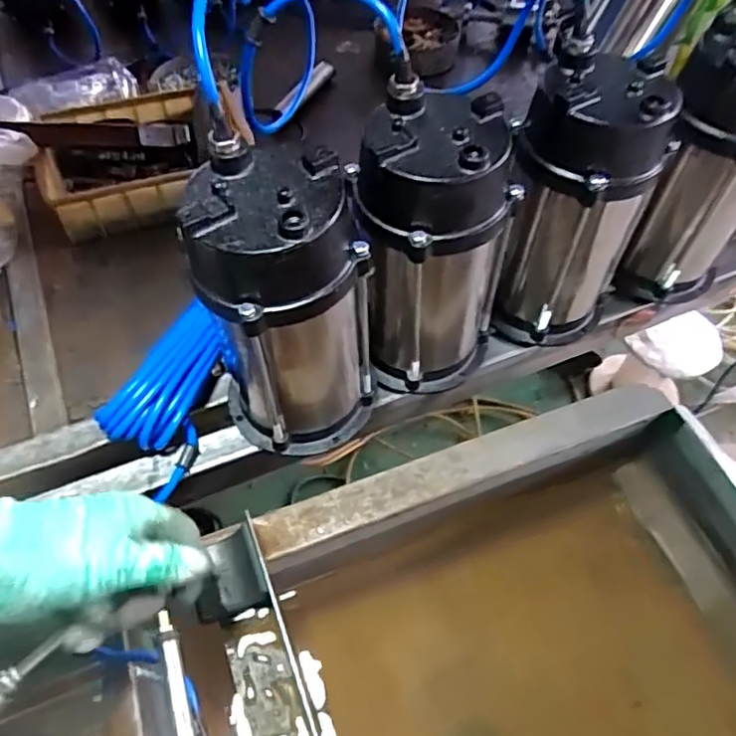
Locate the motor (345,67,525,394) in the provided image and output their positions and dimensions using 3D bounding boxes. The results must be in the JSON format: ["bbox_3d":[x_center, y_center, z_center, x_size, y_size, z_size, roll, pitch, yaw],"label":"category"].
[{"bbox_3d":[0.050,-0.095,0.553,0.127,0.259,0.112,33,61,20],"label":"motor"}]

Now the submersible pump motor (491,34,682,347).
[{"bbox_3d":[0.189,-0.144,0.585,0.123,0.248,0.121,21,58,13],"label":"submersible pump motor"}]

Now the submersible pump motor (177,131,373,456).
[{"bbox_3d":[-0.065,-0.038,0.510,0.130,0.258,0.115,-9,56,-7],"label":"submersible pump motor"}]

